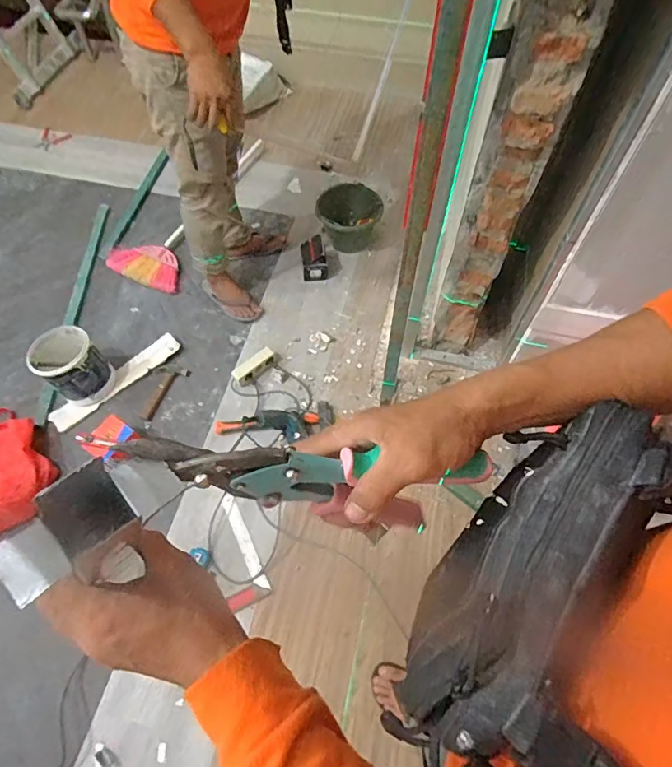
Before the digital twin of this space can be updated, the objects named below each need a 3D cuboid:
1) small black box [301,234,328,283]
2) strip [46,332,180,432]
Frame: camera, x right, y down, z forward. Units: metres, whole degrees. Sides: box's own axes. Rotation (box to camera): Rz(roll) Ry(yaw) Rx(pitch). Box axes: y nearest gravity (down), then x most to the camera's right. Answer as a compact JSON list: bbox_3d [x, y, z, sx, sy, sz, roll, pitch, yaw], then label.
[{"bbox_3d":[-0.084,-0.475,1.849,0.091,0.109,0.142,-7,61,-4],"label":"small black box"},{"bbox_3d":[-0.714,-0.011,1.592,0.455,0.027,0.088,-40,68,-19],"label":"strip"}]

